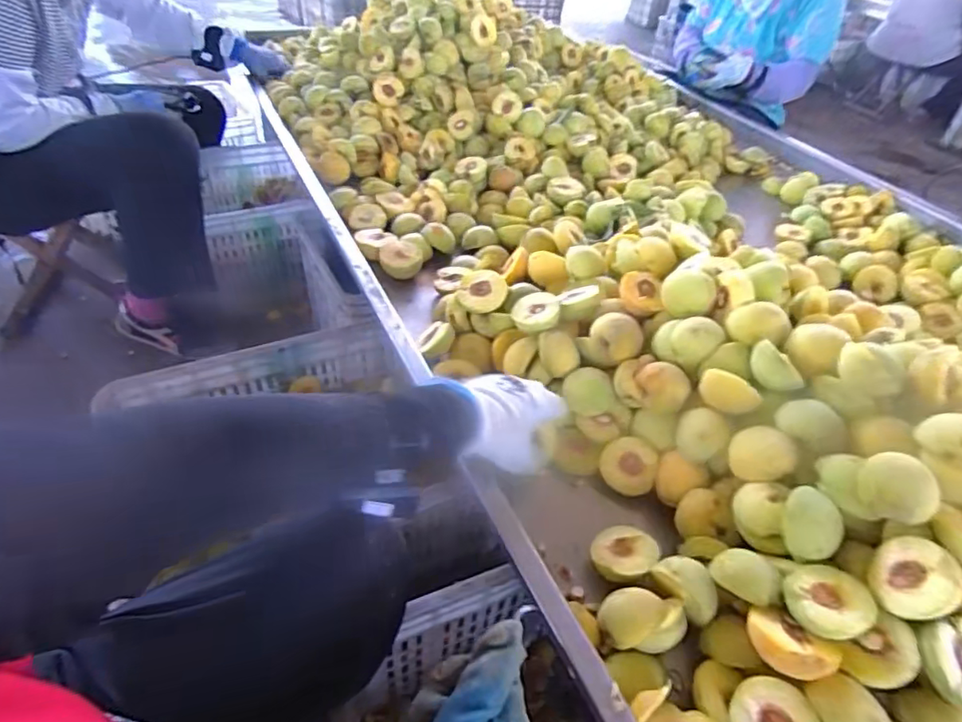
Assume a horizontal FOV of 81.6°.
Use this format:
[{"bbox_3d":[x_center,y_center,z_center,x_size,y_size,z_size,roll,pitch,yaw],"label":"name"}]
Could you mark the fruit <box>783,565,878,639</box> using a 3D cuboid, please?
[{"bbox_3d":[0.264,0.184,0.425,0.056,0.017,0.056,-31,40,-35],"label":"fruit"}]

